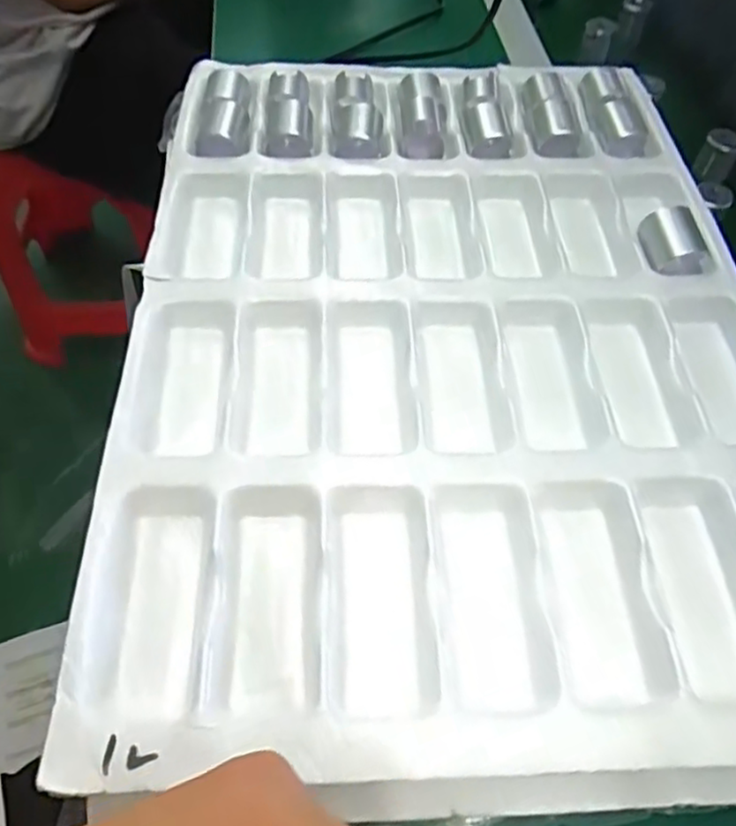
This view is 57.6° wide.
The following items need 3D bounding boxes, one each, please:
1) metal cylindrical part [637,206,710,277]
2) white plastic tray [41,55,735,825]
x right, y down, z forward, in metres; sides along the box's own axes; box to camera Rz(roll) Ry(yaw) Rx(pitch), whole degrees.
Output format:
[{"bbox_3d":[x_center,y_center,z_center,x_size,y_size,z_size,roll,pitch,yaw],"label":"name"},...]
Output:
[{"bbox_3d":[0.173,-0.094,0.381,0.031,0.026,0.039,0,56,-1],"label":"metal cylindrical part"},{"bbox_3d":[0.039,-0.049,0.359,0.323,0.047,0.458,-2,58,-2],"label":"white plastic tray"}]

